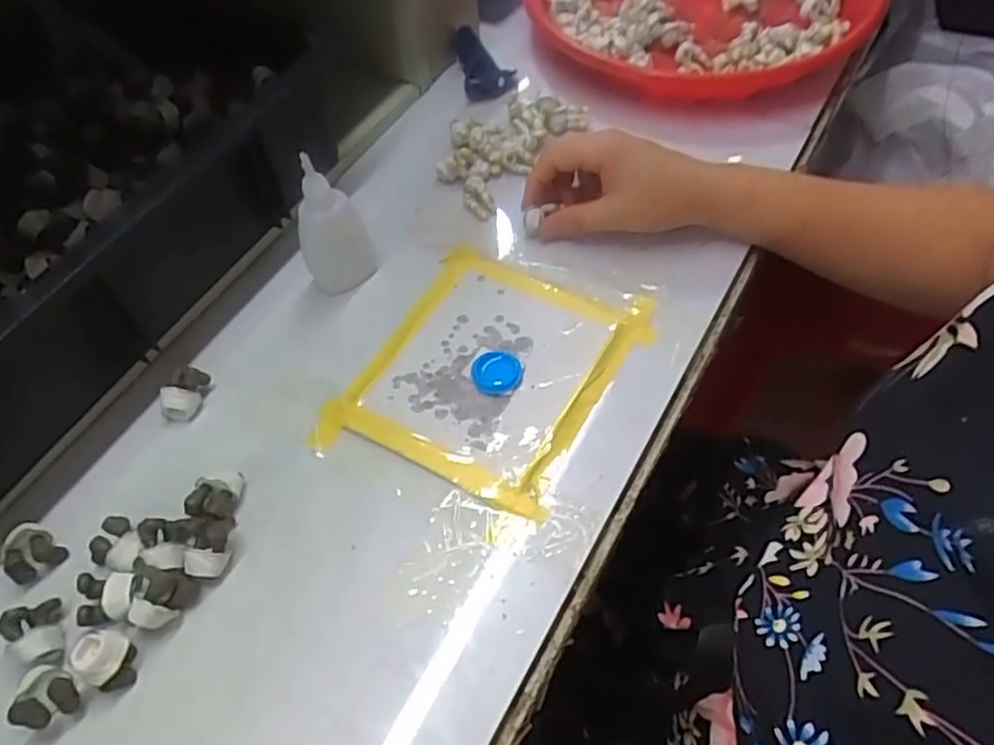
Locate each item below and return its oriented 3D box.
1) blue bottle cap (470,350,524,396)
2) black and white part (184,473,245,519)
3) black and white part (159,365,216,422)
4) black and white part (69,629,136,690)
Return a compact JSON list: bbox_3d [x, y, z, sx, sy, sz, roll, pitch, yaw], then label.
[{"bbox_3d":[0.000,0.000,0.408,0.029,0.011,0.027,-2,56,3],"label":"blue bottle cap"},{"bbox_3d":[-0.150,0.066,0.370,0.023,0.016,0.025,1,56,5],"label":"black and white part"},{"bbox_3d":[-0.184,0.011,0.407,0.021,0.015,0.030,7,57,9],"label":"black and white part"},{"bbox_3d":[-0.181,0.132,0.320,0.019,0.023,0.023,-9,56,-2],"label":"black and white part"}]

